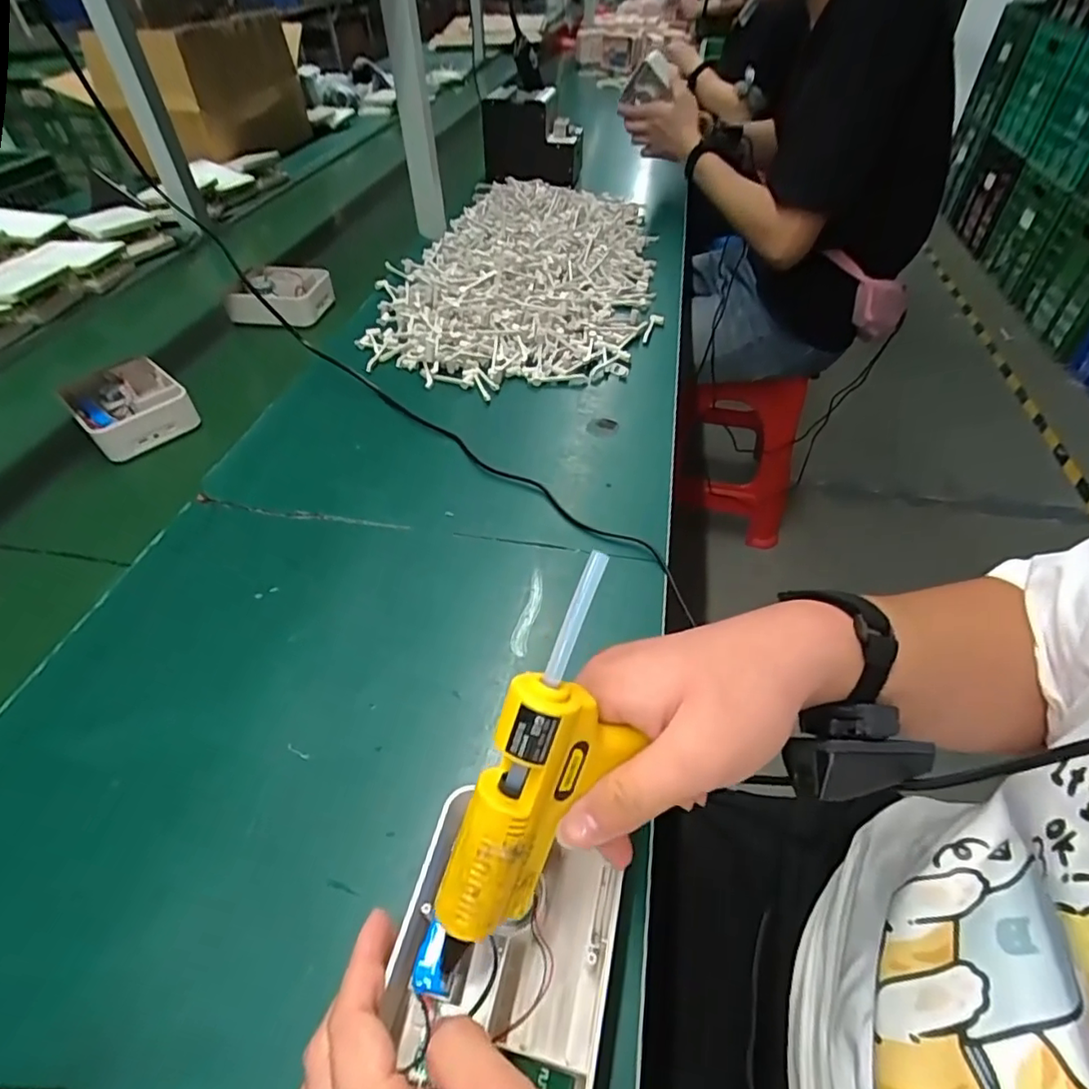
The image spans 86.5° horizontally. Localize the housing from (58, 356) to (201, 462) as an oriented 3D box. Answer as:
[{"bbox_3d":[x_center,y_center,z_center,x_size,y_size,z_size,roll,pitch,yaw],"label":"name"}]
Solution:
[{"bbox_3d":[-0.455,-0.154,0.633,0.097,0.041,0.135,-35,57,-28],"label":"housing"}]

